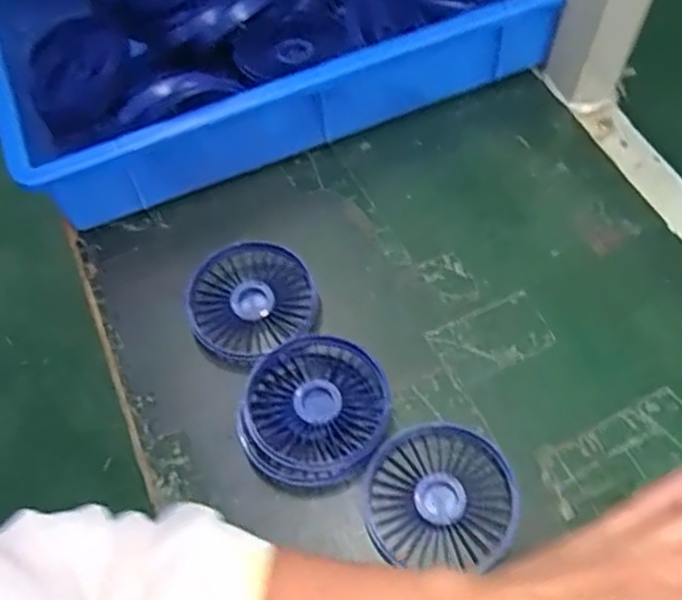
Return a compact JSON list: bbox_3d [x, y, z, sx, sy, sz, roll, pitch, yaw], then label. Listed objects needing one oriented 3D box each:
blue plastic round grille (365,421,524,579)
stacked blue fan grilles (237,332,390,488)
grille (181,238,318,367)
[{"bbox_3d":[0.058,0.114,0.411,0.085,0.015,0.080,-1,60,2],"label":"blue plastic round grille"},{"bbox_3d":[-0.016,0.067,0.437,0.086,0.019,0.096,26,65,17],"label":"stacked blue fan grilles"},{"bbox_3d":[-0.063,-0.001,0.488,0.085,0.017,0.078,-1,60,2],"label":"grille"}]

